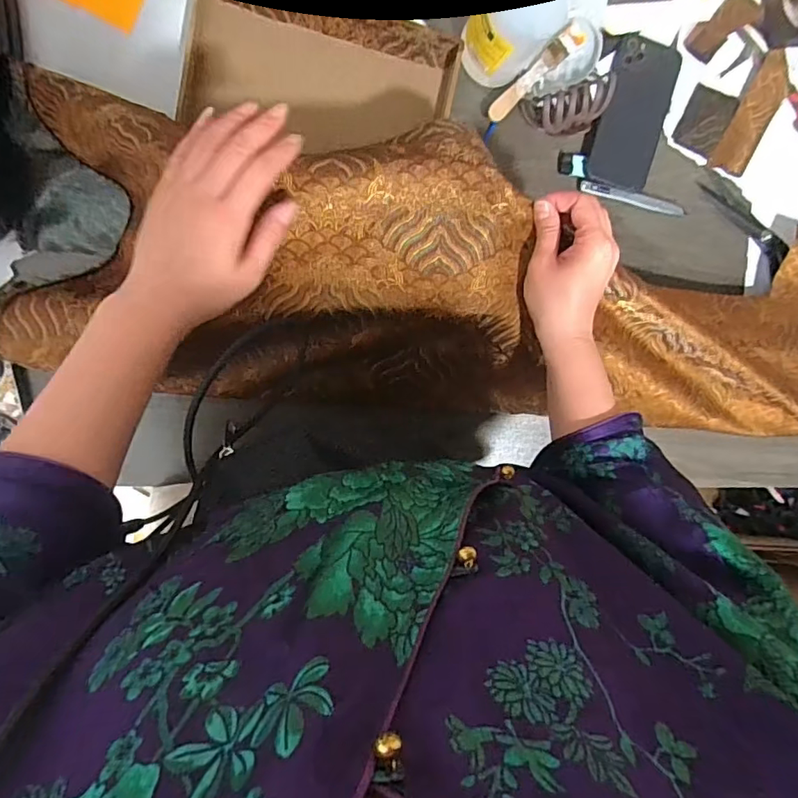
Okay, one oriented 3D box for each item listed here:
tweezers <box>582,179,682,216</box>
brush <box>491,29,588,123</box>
[{"bbox_3d":[0.286,-0.248,0.641,0.133,0.012,0.016,12,96,-8],"label":"tweezers"},{"bbox_3d":[0.152,-0.365,0.588,0.134,0.016,0.022,-43,100,1],"label":"brush"}]

